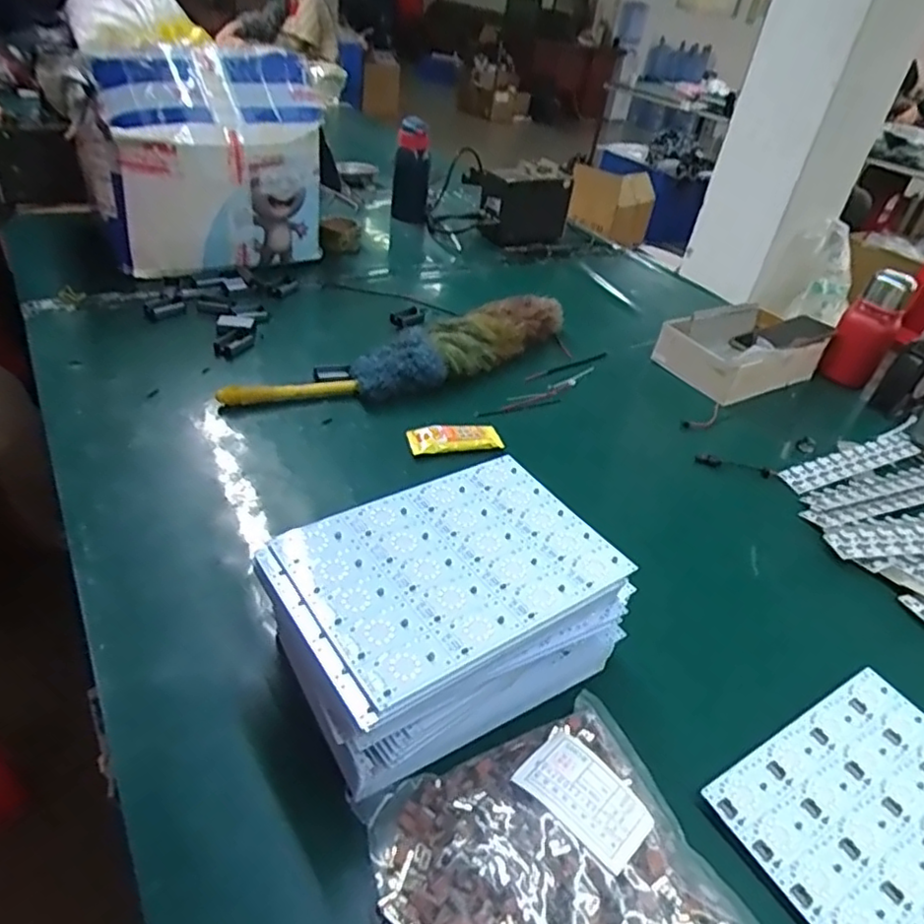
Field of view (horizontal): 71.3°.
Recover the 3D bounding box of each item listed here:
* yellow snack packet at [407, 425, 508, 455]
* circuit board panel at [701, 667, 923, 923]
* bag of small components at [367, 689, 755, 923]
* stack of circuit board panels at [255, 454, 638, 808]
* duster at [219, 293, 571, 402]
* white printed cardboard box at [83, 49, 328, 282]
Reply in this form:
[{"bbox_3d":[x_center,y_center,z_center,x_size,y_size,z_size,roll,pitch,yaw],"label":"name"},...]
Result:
[{"bbox_3d":[-0.009,-0.029,0.807,0.119,0.021,0.041,-7,40,-18],"label":"yellow snack packet"},{"bbox_3d":[0.323,0.269,0.491,0.238,0.010,0.165,-17,44,-28],"label":"circuit board panel"},{"bbox_3d":[0.058,0.264,0.414,0.207,0.044,0.180,-13,42,-24],"label":"bag of small components"},{"bbox_3d":[-0.011,0.117,0.525,0.251,0.111,0.166,-18,44,-29],"label":"stack of circuit board panels"},{"bbox_3d":[-0.048,-0.148,0.921,0.571,0.070,0.110,-19,44,-33],"label":"duster"},{"bbox_3d":[-0.393,-0.479,1.054,0.343,0.308,0.160,-15,43,-30],"label":"white printed cardboard box"}]

